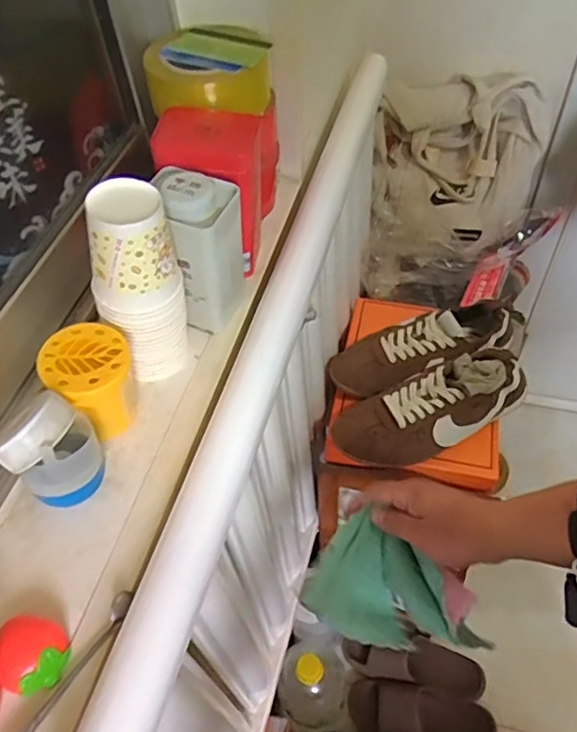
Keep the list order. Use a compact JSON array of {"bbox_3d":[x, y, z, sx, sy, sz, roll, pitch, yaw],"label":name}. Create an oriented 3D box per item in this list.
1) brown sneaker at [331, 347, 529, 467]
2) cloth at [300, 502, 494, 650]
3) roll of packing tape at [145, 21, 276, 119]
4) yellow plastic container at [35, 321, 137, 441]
[{"bbox_3d":[0.182,0.052,0.759,0.252,0.086,0.096,-19,53,-11],"label":"brown sneaker"},{"bbox_3d":[0.097,0.215,0.541,0.147,0.074,0.084,25,58,22],"label":"cloth"},{"bbox_3d":[-0.071,-0.283,0.568,0.108,0.053,0.107,-2,52,2],"label":"roll of packing tape"},{"bbox_3d":[-0.149,0.014,0.462,0.062,0.068,0.062,-32,56,-19],"label":"yellow plastic container"}]

